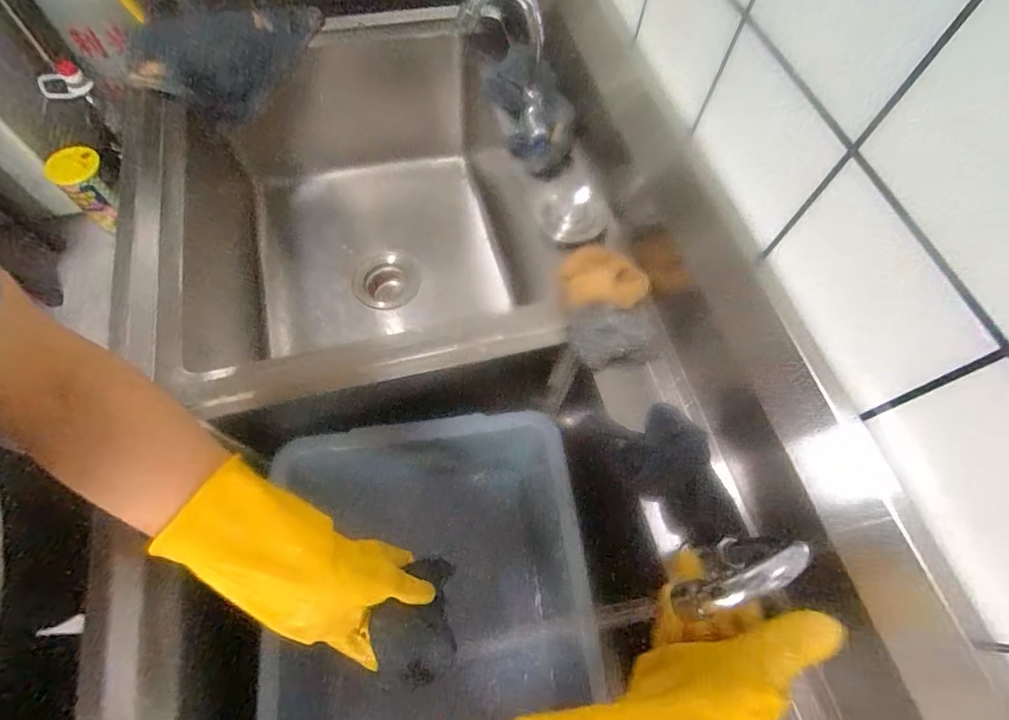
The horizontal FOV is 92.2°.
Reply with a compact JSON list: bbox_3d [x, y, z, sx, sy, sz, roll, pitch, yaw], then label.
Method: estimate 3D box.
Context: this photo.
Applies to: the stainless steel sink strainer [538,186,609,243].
[{"bbox_3d":[0.081,-0.173,0.576,0.069,0.030,0.075,1,64,-3],"label":"stainless steel sink strainer"}]

